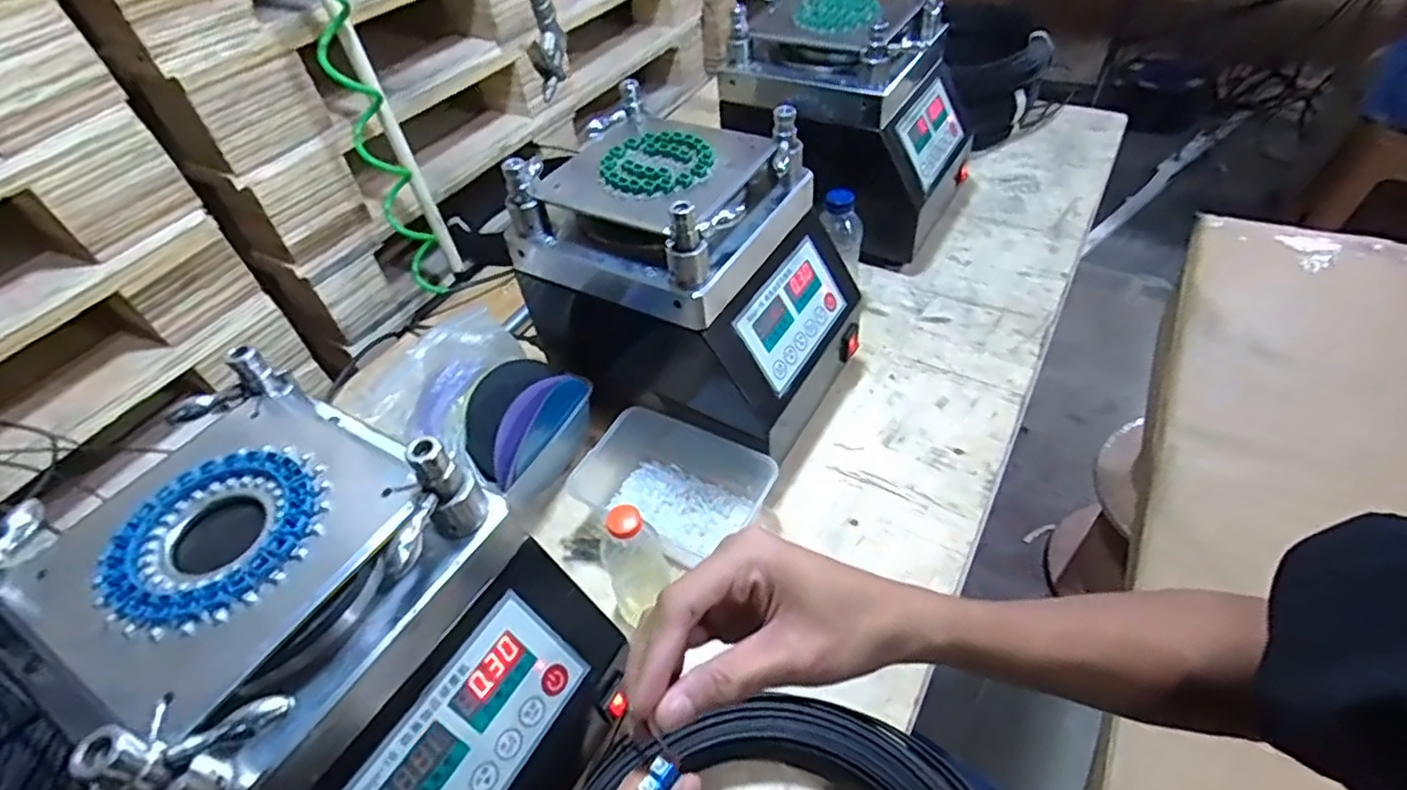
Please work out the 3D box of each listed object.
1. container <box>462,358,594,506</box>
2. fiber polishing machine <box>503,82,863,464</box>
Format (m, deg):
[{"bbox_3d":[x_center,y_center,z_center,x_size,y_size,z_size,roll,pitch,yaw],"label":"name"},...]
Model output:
[{"bbox_3d":[-0.178,0.033,0.666,0.087,0.101,0.152,16,52,19],"label":"container"},{"bbox_3d":[-0.007,-0.113,0.685,0.282,0.268,0.222,24,55,25],"label":"fiber polishing machine"}]

